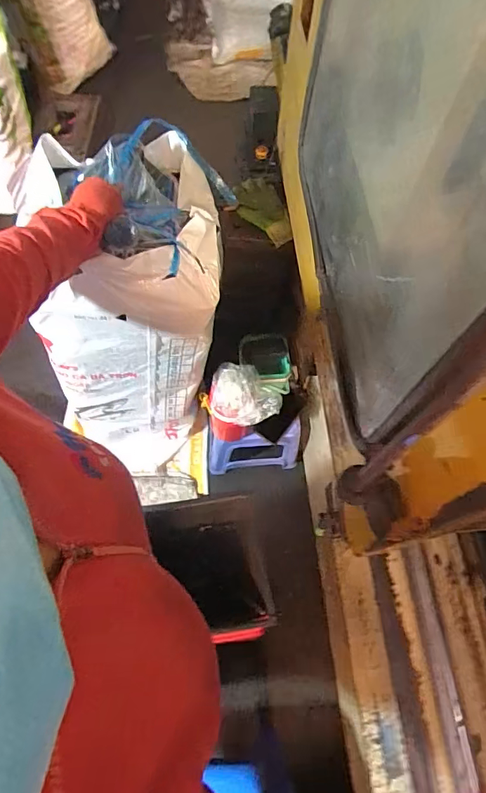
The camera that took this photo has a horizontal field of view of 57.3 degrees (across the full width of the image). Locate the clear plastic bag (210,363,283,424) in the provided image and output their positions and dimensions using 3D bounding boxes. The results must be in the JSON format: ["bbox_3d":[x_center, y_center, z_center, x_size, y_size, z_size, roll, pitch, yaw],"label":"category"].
[{"bbox_3d":[-0.005,-0.002,1.005,0.133,0.070,0.156,-34,71,-18],"label":"clear plastic bag"}]

